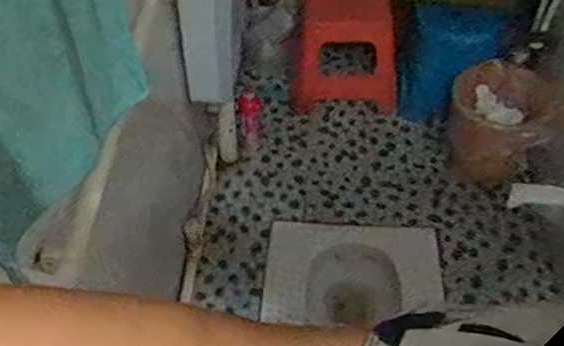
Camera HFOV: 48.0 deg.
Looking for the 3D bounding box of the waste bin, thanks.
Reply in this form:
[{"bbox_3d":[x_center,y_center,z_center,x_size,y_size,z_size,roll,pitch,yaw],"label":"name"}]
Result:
[{"bbox_3d":[0.596,-0.155,1.762,0.191,0.300,0.230,0,47,3],"label":"waste bin"}]

